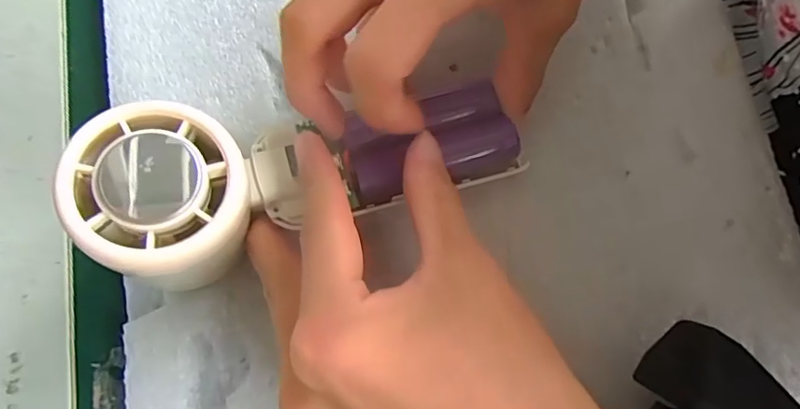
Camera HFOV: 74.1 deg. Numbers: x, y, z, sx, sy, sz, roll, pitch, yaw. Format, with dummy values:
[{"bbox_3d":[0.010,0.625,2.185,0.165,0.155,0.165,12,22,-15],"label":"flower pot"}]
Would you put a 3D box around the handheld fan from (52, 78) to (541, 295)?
[{"bbox_3d":[-0.030,-0.012,0.191,0.156,0.027,0.057,-11,77,-25],"label":"handheld fan"}]

